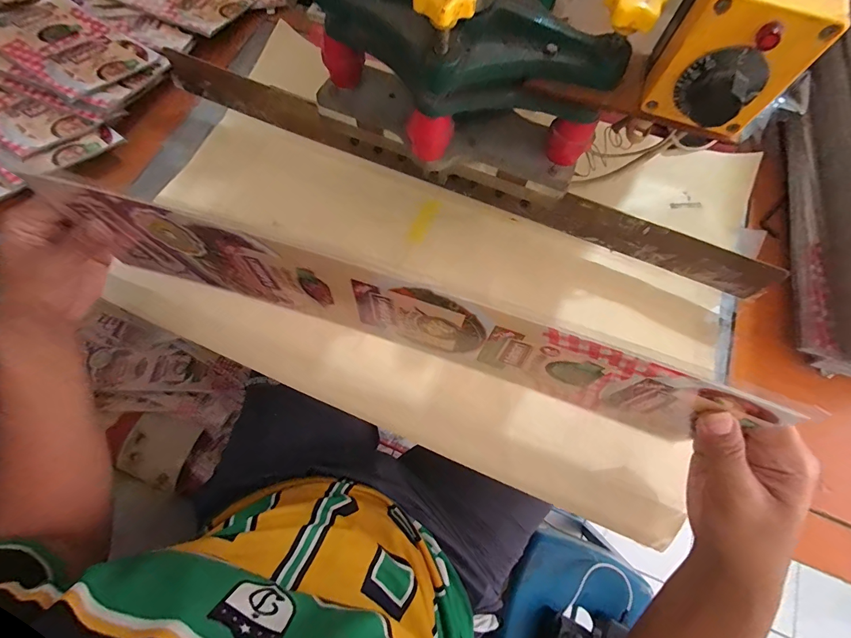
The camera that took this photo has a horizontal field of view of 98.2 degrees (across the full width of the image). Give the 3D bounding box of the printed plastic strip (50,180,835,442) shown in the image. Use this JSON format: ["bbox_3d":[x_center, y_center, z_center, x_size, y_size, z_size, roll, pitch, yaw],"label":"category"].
[{"bbox_3d":[-0.032,-0.002,0.301,0.519,0.134,0.013,18,65,5],"label":"printed plastic strip"}]

